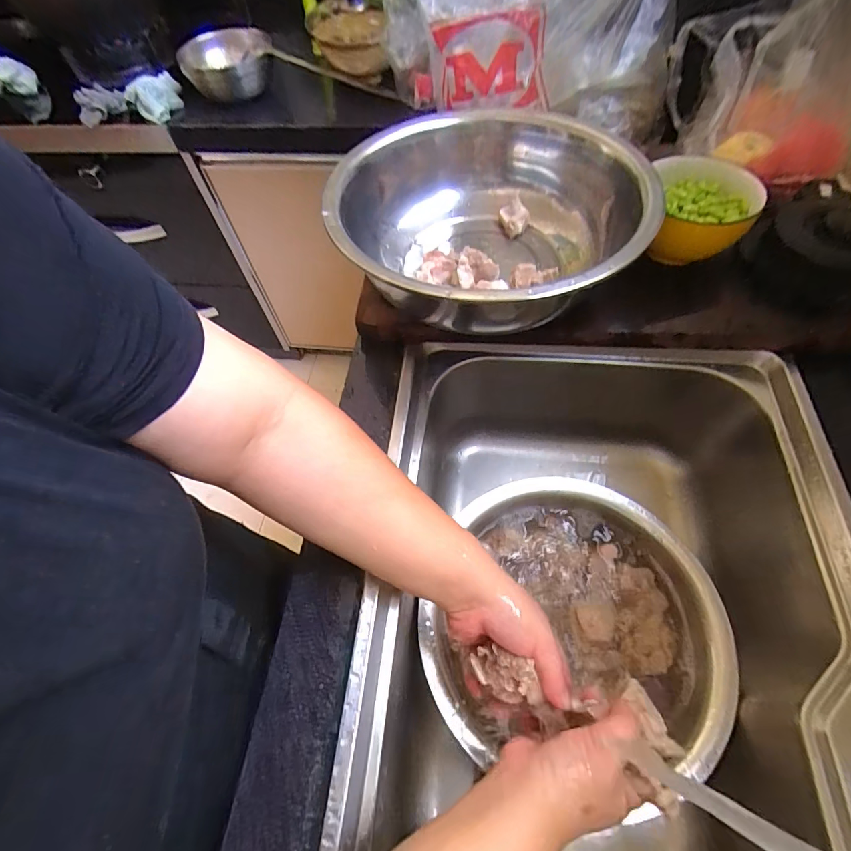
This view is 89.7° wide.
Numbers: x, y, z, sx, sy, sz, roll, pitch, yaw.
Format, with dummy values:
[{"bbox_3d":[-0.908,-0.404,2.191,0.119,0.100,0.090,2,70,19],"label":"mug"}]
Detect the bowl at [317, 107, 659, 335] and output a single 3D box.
[{"bbox_3d":[0.058,-0.231,0.490,0.318,0.113,0.361,-10,60,-2],"label":"bowl"}]

